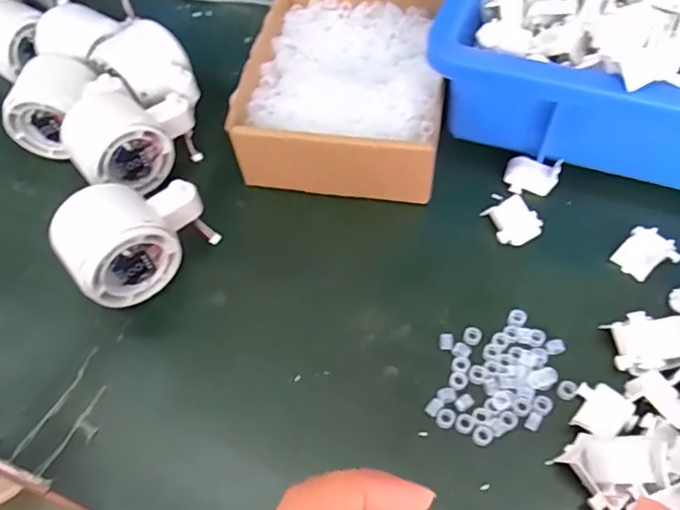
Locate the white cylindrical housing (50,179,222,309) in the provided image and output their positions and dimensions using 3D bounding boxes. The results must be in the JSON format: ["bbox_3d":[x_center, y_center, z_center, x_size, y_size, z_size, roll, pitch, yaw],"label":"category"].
[{"bbox_3d":[-0.122,-0.013,0.331,0.082,0.062,0.050,-39,62,-20],"label":"white cylindrical housing"}]

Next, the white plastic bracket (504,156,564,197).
[{"bbox_3d":[0.128,-0.053,0.369,0.034,0.016,0.024,20,60,16],"label":"white plastic bracket"}]

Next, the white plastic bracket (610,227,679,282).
[{"bbox_3d":[0.185,-0.001,0.334,0.031,0.010,0.028,-30,60,-16],"label":"white plastic bracket"}]

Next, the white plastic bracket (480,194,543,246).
[{"bbox_3d":[0.110,-0.021,0.351,0.029,0.010,0.031,-19,57,-9],"label":"white plastic bracket"}]

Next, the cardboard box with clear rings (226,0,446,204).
[{"bbox_3d":[0.006,-0.121,0.401,0.134,0.052,0.181,6,57,7],"label":"cardboard box with clear rings"}]

